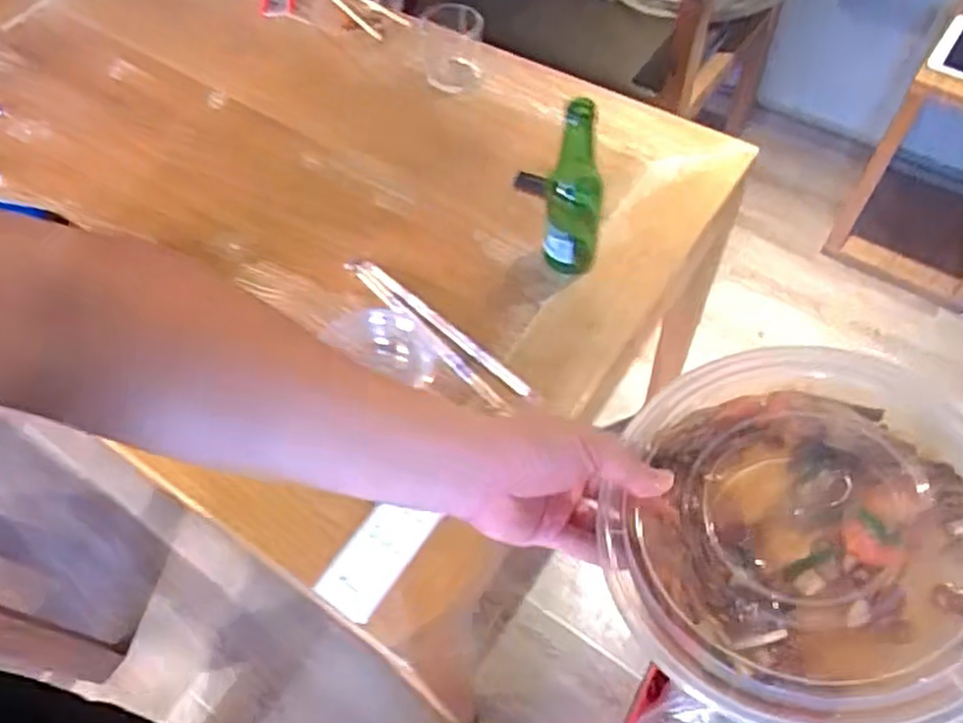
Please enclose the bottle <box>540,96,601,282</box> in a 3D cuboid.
[{"bbox_3d":[0.089,-0.161,0.676,0.050,0.186,0.068,7,60,8],"label":"bottle"}]

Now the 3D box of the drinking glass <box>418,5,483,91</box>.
[{"bbox_3d":[-0.035,-0.383,0.868,0.072,0.083,0.068,-5,59,1],"label":"drinking glass"}]

